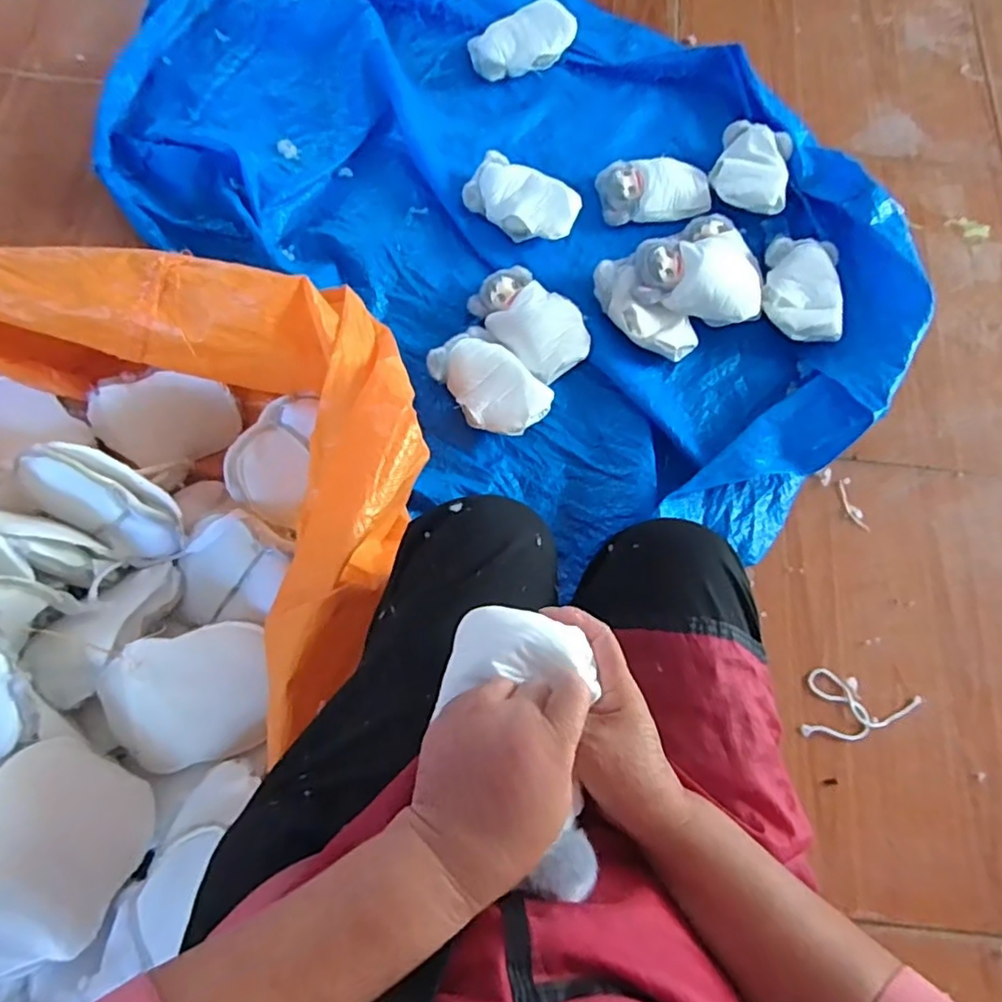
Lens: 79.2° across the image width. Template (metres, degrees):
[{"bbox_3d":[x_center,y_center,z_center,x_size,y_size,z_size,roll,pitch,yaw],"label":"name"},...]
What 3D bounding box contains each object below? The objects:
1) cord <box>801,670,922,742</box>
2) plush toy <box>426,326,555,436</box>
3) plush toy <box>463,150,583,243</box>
[{"bbox_3d":[0.476,0.281,0.799,0.145,0.008,0.087,15,75,3],"label":"cord"},{"bbox_3d":[-0.019,-0.169,0.892,0.118,0.063,0.184,-39,77,-13],"label":"plush toy"},{"bbox_3d":[0.036,-0.485,0.993,0.178,0.052,0.117,31,76,7],"label":"plush toy"}]

